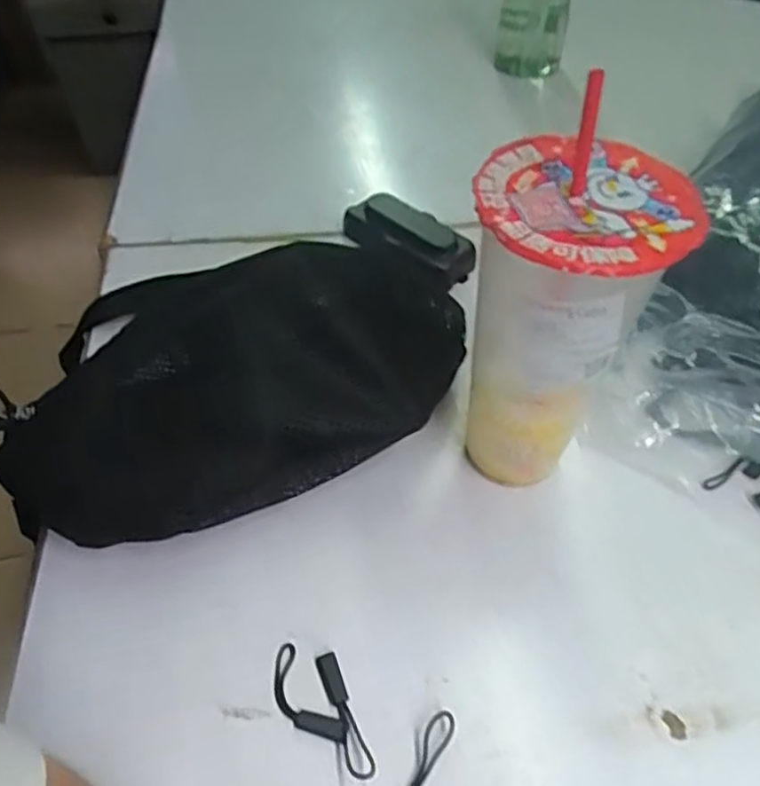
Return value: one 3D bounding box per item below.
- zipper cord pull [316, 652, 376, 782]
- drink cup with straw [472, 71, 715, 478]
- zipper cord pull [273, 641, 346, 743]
[{"bbox_3d":[-0.017,0.146,0.304,0.011,0.004,0.058,-18,52,-14],"label":"zipper cord pull"},{"bbox_3d":[0.082,-0.021,0.326,0.085,0.190,0.083,12,51,10],"label":"drink cup with straw"},{"bbox_3d":[-0.037,0.141,0.308,0.020,0.004,0.051,-29,56,-22],"label":"zipper cord pull"}]

